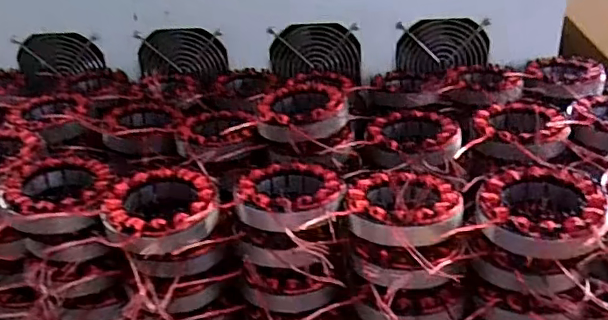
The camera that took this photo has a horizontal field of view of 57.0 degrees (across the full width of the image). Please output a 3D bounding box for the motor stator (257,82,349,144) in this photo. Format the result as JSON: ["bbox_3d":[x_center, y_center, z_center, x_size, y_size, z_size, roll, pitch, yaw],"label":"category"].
[{"bbox_3d":[-0.001,-0.041,0.531,0.082,0.035,0.087,-2,27,0],"label":"motor stator"}]

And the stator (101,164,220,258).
[{"bbox_3d":[-0.113,0.039,0.438,0.084,0.027,0.089,-2,27,1],"label":"stator"}]

